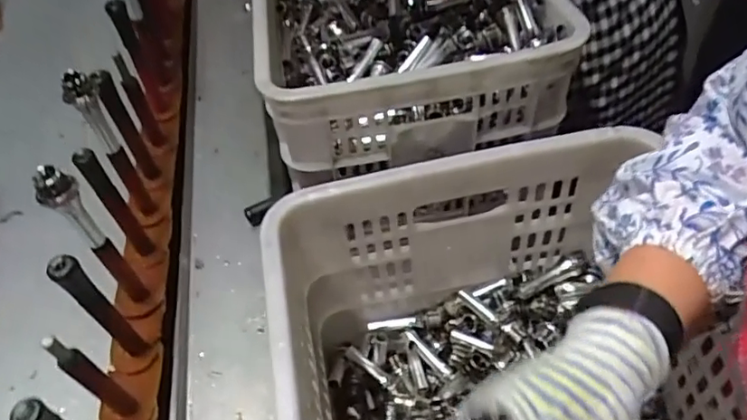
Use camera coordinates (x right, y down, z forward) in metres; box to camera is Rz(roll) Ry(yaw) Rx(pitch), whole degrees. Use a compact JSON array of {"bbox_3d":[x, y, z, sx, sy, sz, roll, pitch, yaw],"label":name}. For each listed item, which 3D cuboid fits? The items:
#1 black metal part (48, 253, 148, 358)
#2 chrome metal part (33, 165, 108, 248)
[{"bbox_3d":[-0.210,0.081,0.445,0.018,0.145,0.012,-34,55,-19],"label":"black metal part"},{"bbox_3d":[-0.227,0.001,0.428,0.019,0.081,0.020,2,52,8],"label":"chrome metal part"}]

